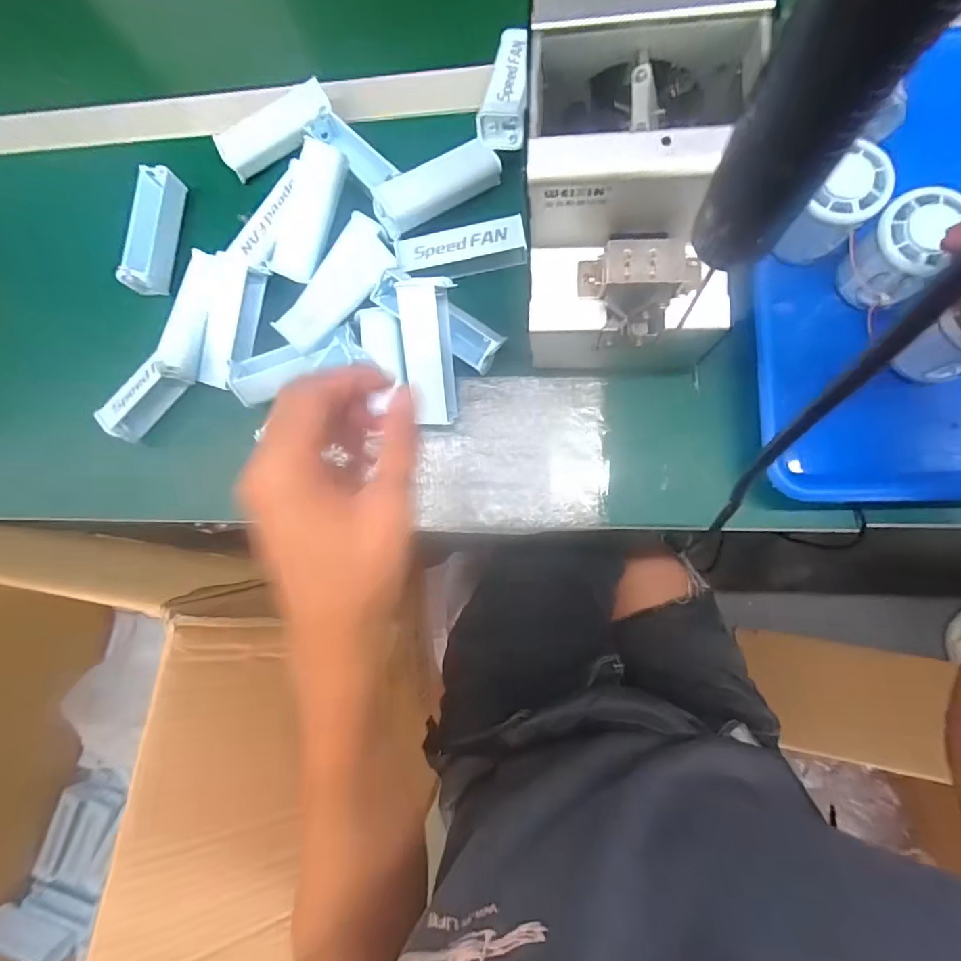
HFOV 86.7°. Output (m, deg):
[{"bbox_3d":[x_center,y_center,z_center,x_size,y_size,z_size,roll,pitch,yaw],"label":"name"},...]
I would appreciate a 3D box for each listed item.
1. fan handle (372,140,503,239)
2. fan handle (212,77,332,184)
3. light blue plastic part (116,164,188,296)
[{"bbox_3d":[-0.033,-0.225,0.388,0.099,0.024,0.032,-27,81,3],"label":"fan handle"},{"bbox_3d":[-0.173,-0.297,0.431,0.098,0.022,0.036,-28,81,3],"label":"fan handle"},{"bbox_3d":[-0.277,-0.212,0.432,0.023,0.033,0.103,7,85,8],"label":"light blue plastic part"}]

